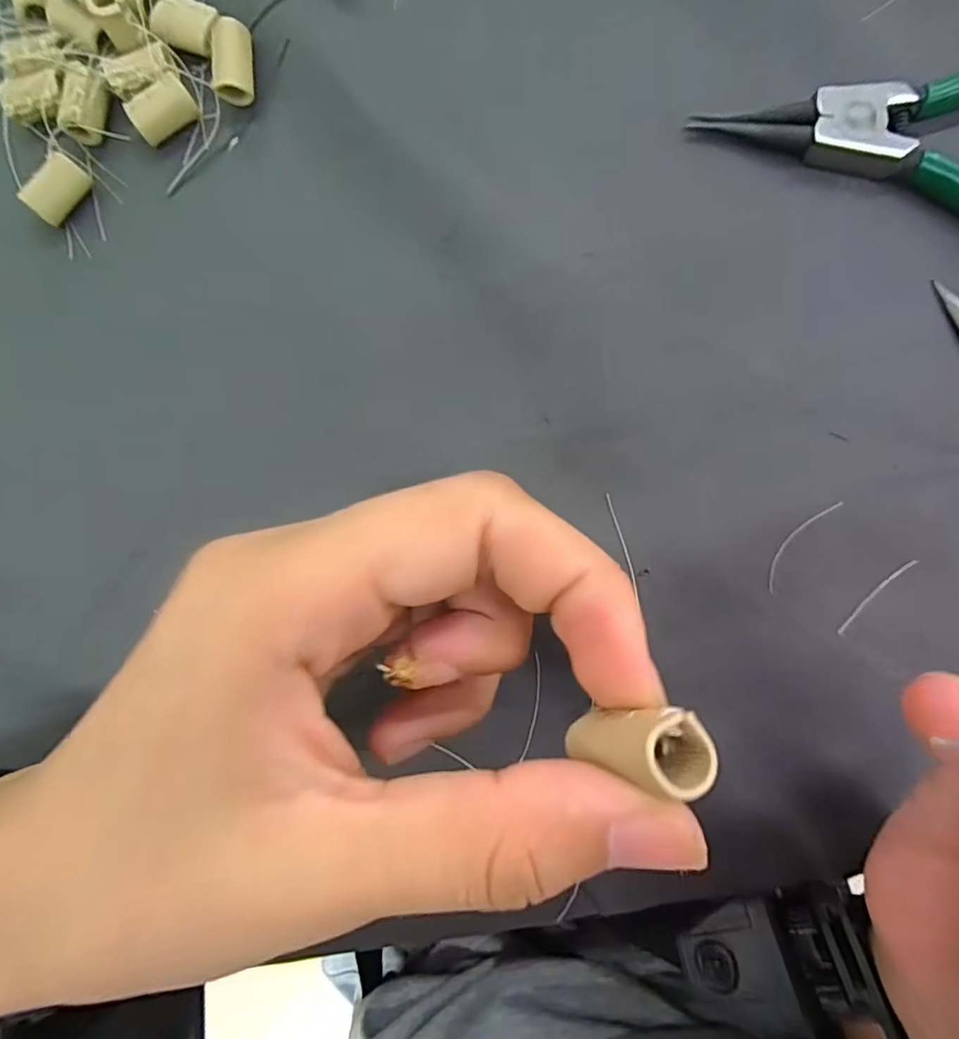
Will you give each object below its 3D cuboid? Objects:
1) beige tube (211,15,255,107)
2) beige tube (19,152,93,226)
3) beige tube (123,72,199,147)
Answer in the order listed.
[{"bbox_3d":[-0.079,-0.147,0.171,0.012,0.010,0.021,0,87,2],"label":"beige tube"},{"bbox_3d":[-0.137,-0.107,0.173,0.010,0.011,0.021,33,89,3],"label":"beige tube"},{"bbox_3d":[-0.103,-0.132,0.171,0.021,0.010,0.009,-37,87,0],"label":"beige tube"}]

